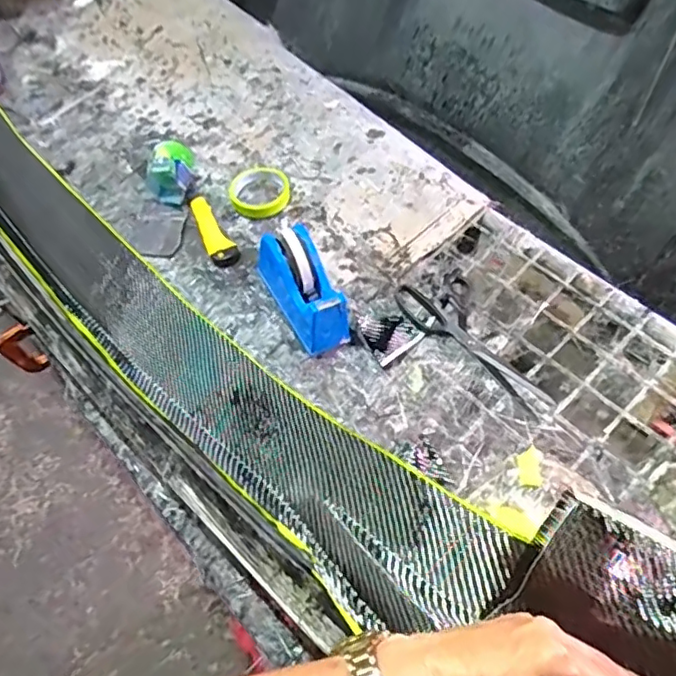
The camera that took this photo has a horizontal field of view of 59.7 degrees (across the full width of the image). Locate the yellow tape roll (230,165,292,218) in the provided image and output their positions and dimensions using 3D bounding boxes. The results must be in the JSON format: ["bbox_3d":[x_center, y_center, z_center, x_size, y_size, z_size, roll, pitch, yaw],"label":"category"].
[{"bbox_3d":[-0.121,-0.228,0.902,0.092,0.019,0.109,-11,61,-4],"label":"yellow tape roll"}]

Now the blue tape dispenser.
[{"bbox_3d":[-0.047,-0.070,0.753,0.072,0.105,0.166,-25,63,-11],"label":"blue tape dispenser"}]

